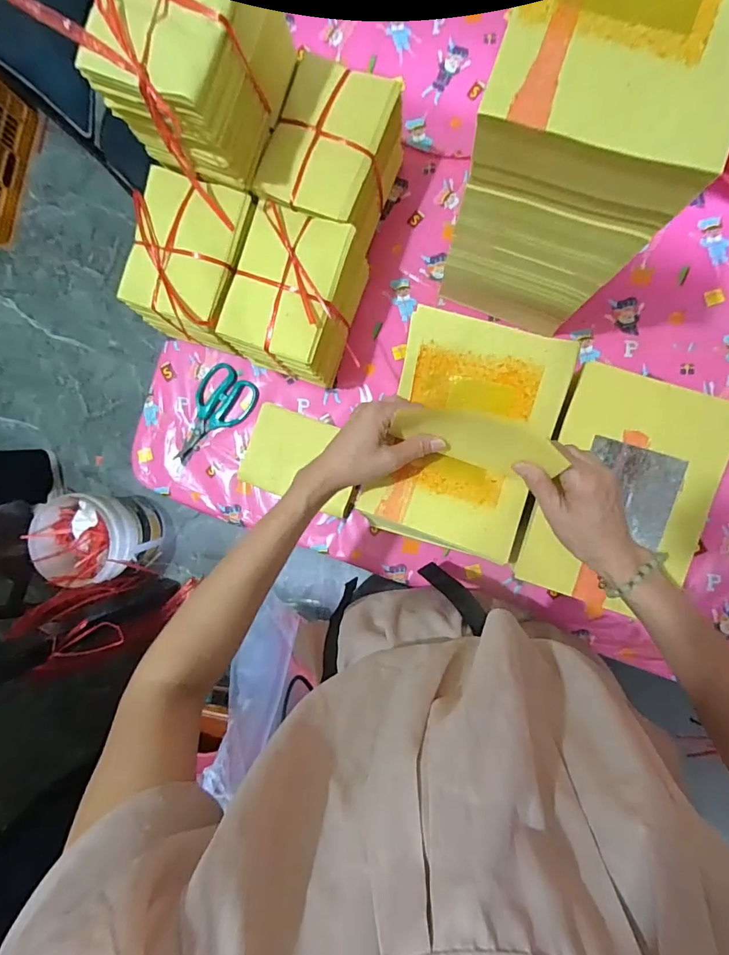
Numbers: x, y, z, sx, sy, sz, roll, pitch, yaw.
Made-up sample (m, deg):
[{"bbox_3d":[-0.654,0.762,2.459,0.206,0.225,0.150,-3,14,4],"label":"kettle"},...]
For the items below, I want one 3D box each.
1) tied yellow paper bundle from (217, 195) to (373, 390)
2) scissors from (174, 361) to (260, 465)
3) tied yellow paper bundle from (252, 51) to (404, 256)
[{"bbox_3d":[-0.084,-0.220,0.565,0.130,0.112,0.167,19,92,6],"label":"tied yellow paper bundle"},{"bbox_3d":[-0.224,-0.088,0.658,0.087,0.009,0.150,38,94,5],"label":"scissors"},{"bbox_3d":[-0.036,-0.380,0.565,0.125,0.126,0.161,20,93,6],"label":"tied yellow paper bundle"}]

